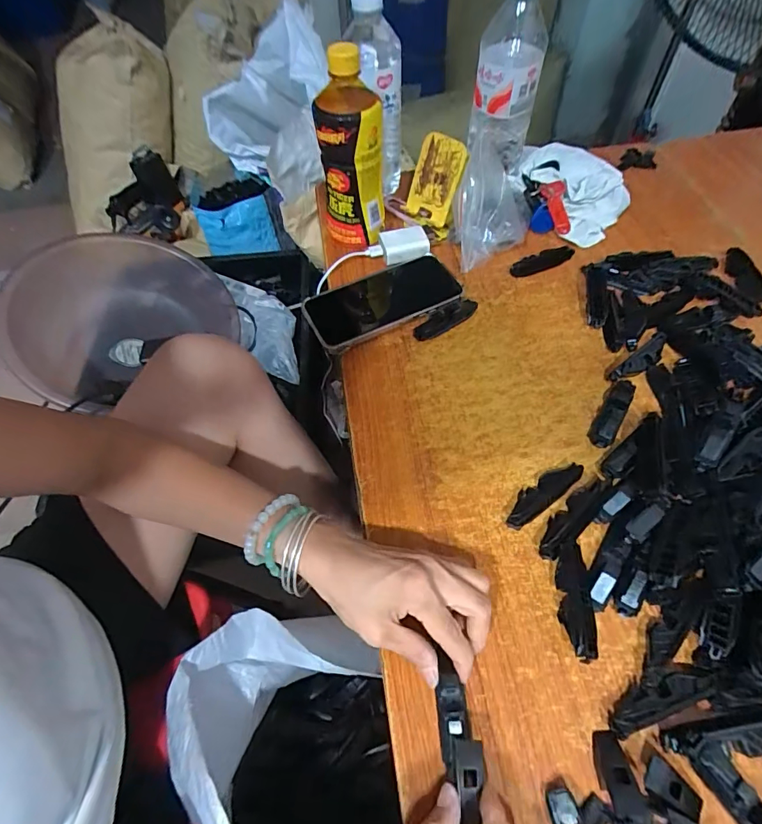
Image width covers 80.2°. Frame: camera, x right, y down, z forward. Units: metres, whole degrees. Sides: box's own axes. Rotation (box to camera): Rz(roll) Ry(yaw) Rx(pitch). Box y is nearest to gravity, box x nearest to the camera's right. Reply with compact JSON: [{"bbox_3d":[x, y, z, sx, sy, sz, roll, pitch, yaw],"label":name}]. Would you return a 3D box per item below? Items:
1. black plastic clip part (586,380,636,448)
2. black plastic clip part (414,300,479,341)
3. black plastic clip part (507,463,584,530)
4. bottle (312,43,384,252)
[{"bbox_3d":[0.210,-0.001,0.410,0.021,0.016,0.076,28,62,20],"label":"black plastic clip part"},{"bbox_3d":[0.069,-0.100,0.483,0.073,0.016,0.024,-32,61,-17],"label":"black plastic clip part"},{"bbox_3d":[0.132,0.065,0.369,0.077,0.014,0.022,-32,61,-17],"label":"black plastic clip part"},{"bbox_3d":[-0.034,-0.280,0.492,0.068,0.198,0.075,-6,57,-1],"label":"bottle"}]

